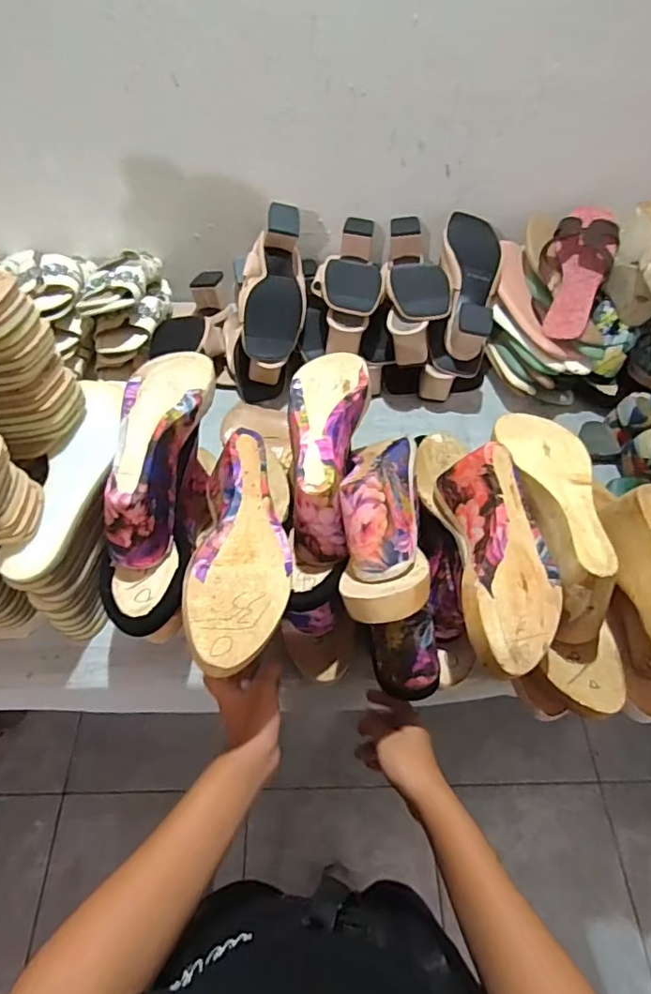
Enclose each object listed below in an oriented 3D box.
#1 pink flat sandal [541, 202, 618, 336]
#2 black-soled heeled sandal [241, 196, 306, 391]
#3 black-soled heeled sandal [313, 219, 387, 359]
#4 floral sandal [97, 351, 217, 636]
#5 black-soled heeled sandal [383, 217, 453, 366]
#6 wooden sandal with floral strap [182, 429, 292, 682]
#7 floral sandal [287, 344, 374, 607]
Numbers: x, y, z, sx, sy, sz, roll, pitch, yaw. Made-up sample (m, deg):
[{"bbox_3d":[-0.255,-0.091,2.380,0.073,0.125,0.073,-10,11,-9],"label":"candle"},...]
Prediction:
[{"bbox_3d":[0.376,-0.340,0.809,0.103,0.048,0.240,14,78,6],"label":"pink flat sandal"},{"bbox_3d":[-0.077,-0.297,0.790,0.095,0.077,0.256,4,77,0],"label":"black-soled heeled sandal"},{"bbox_3d":[0.035,-0.329,0.828,0.101,0.077,0.247,-2,55,-5],"label":"black-soled heeled sandal"},{"bbox_3d":[-0.166,-0.021,0.507,0.083,0.087,0.288,5,78,0],"label":"floral sandal"},{"bbox_3d":[0.134,-0.318,0.818,0.089,0.077,0.249,4,55,-1],"label":"black-soled heeled sandal"},{"bbox_3d":[-0.071,0.044,0.465,0.079,0.058,0.215,0,54,-3],"label":"wooden sandal with floral strap"},{"bbox_3d":[-0.001,-0.030,0.542,0.077,0.110,0.271,5,55,0],"label":"floral sandal"}]

